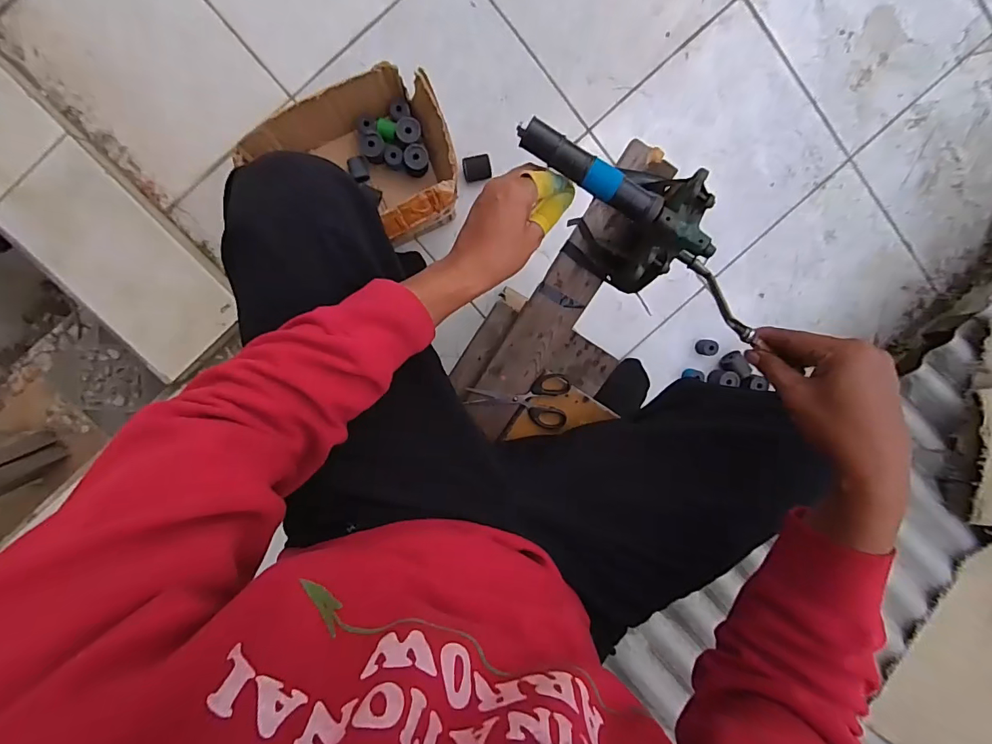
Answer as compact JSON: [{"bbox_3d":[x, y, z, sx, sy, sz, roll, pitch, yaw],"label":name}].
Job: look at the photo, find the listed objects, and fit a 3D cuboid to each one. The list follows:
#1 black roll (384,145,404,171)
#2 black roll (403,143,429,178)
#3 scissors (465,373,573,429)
[{"bbox_3d":[-0.188,-0.398,0.835,0.032,0.039,0.032,-1,98,-5],"label":"black roll"},{"bbox_3d":[-0.147,-0.392,0.833,0.044,0.050,0.044,-1,98,-5],"label":"black roll"},{"bbox_3d":[0.031,0.035,0.619,0.138,0.014,0.074,7,97,-6],"label":"scissors"}]

